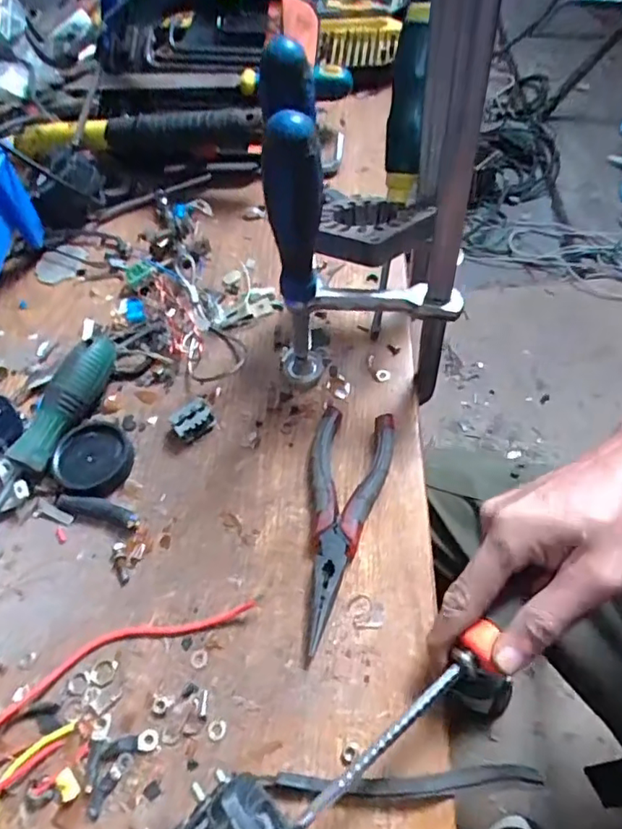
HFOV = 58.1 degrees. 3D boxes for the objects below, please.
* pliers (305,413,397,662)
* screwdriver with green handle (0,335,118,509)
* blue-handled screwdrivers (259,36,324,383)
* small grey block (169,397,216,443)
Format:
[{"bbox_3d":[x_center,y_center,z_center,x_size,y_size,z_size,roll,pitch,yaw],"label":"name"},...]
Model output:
[{"bbox_3d":[0.016,0.066,0.352,0.050,0.017,0.154,10,60,11],"label":"pliers"},{"bbox_3d":[-0.188,0.024,0.386,0.029,0.034,0.180,17,61,14],"label":"screwdriver with green handle"},{"bbox_3d":[-0.008,-0.095,0.334,0.034,0.219,0.026,-9,58,-1],"label":"blue-handled screwdrivers"},{"bbox_3d":[-0.084,0.005,0.398,0.028,0.017,0.020,-33,62,-15],"label":"small grey block"}]

